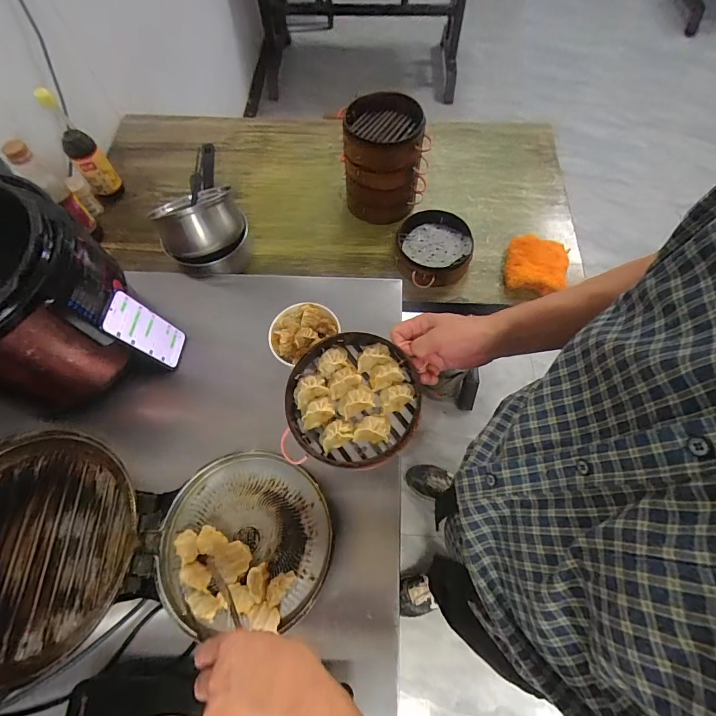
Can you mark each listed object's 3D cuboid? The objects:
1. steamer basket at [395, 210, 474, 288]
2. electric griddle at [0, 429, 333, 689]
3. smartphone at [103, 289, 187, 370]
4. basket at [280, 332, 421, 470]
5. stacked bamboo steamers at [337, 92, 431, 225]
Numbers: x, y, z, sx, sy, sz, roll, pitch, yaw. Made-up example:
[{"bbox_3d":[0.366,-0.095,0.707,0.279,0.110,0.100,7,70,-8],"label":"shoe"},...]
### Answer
[{"bbox_3d":[0.165,-0.237,0.860,0.158,0.059,0.181,6,65,1],"label":"steamer basket"},{"bbox_3d":[-0.234,0.209,0.447,0.389,0.262,0.238,-2,65,-3],"label":"electric griddle"},{"bbox_3d":[-0.352,-0.044,0.659,0.008,0.161,0.075,-1,65,17],"label":"smartphone"},{"bbox_3d":[-0.008,0.049,0.486,0.163,0.039,0.165,2,65,-1],"label":"basket"},{"bbox_3d":[0.054,-0.435,0.874,0.174,0.204,0.161,-5,65,-4],"label":"stacked bamboo steamers"}]

